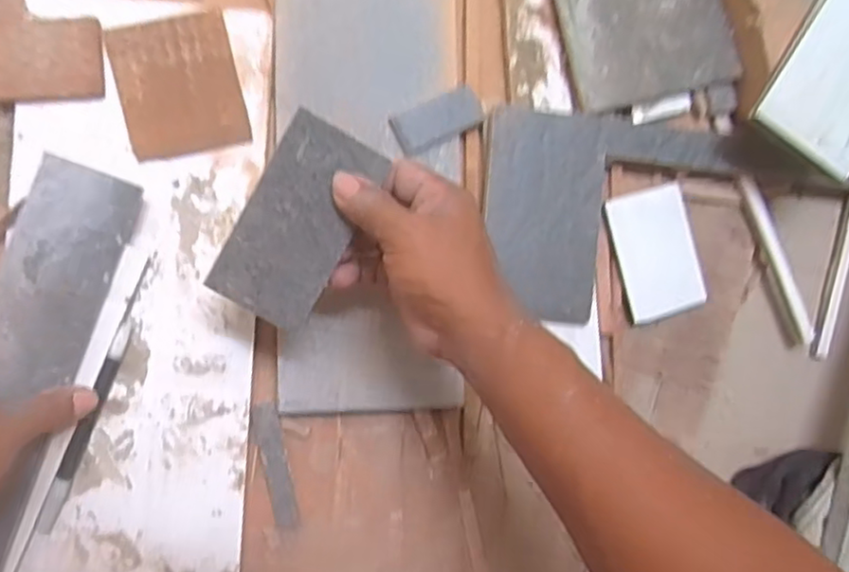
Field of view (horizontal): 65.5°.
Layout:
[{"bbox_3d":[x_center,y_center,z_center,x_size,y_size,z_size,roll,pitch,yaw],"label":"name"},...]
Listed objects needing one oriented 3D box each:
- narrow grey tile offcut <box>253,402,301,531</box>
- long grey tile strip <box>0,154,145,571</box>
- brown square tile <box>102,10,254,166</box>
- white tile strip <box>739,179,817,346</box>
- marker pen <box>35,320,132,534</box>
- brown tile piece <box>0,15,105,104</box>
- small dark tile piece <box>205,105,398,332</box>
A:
[{"bbox_3d":[-0.105,0.126,0.463,0.020,0.012,0.090,-12,90,-5],"label":"narrow grey tile offcut"},{"bbox_3d":[-0.274,0.103,0.416,0.061,0.011,0.370,21,86,-19],"label":"long grey tile strip"},{"bbox_3d":[-0.170,-0.140,0.462,0.079,0.013,0.094,-12,90,-5],"label":"brown square tile"},{"bbox_3d":[0.272,-0.021,0.512,0.012,0.014,0.136,-23,90,-5],"label":"white tile strip"},{"bbox_3d":[-0.228,0.095,0.444,0.010,0.006,0.146,21,86,-4],"label":"marker pen"},{"bbox_3d":[-0.269,-0.157,0.454,0.091,0.010,0.061,-5,90,-7],"label":"brown tile piece"},{"bbox_3d":[-0.075,-0.037,0.390,0.062,0.004,0.118,29,94,-5],"label":"small dark tile piece"}]

